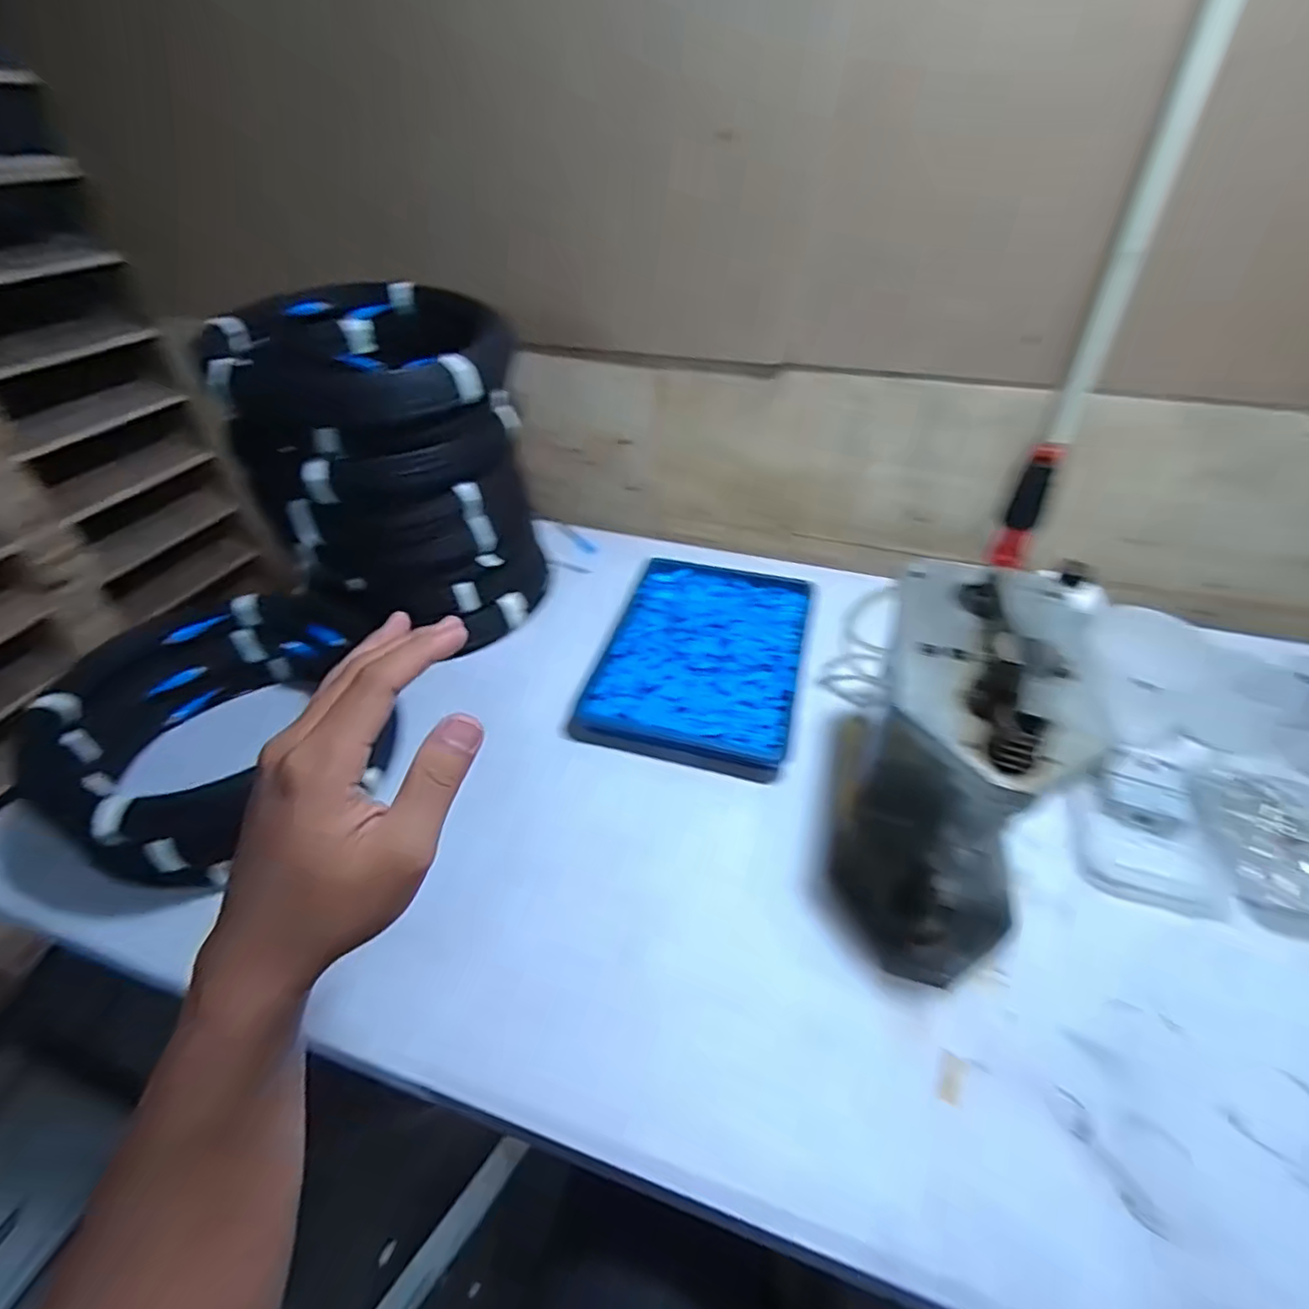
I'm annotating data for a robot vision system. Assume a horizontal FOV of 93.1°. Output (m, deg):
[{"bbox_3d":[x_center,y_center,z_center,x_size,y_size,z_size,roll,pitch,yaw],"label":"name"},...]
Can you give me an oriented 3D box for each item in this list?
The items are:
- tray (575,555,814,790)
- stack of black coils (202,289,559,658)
[{"bbox_3d":[0.060,-0.002,0.769,0.240,0.039,0.321,11,43,12],"label":"tray"},{"bbox_3d":[-0.308,-0.214,0.758,0.302,0.339,0.263,-19,45,-21],"label":"stack of black coils"}]

